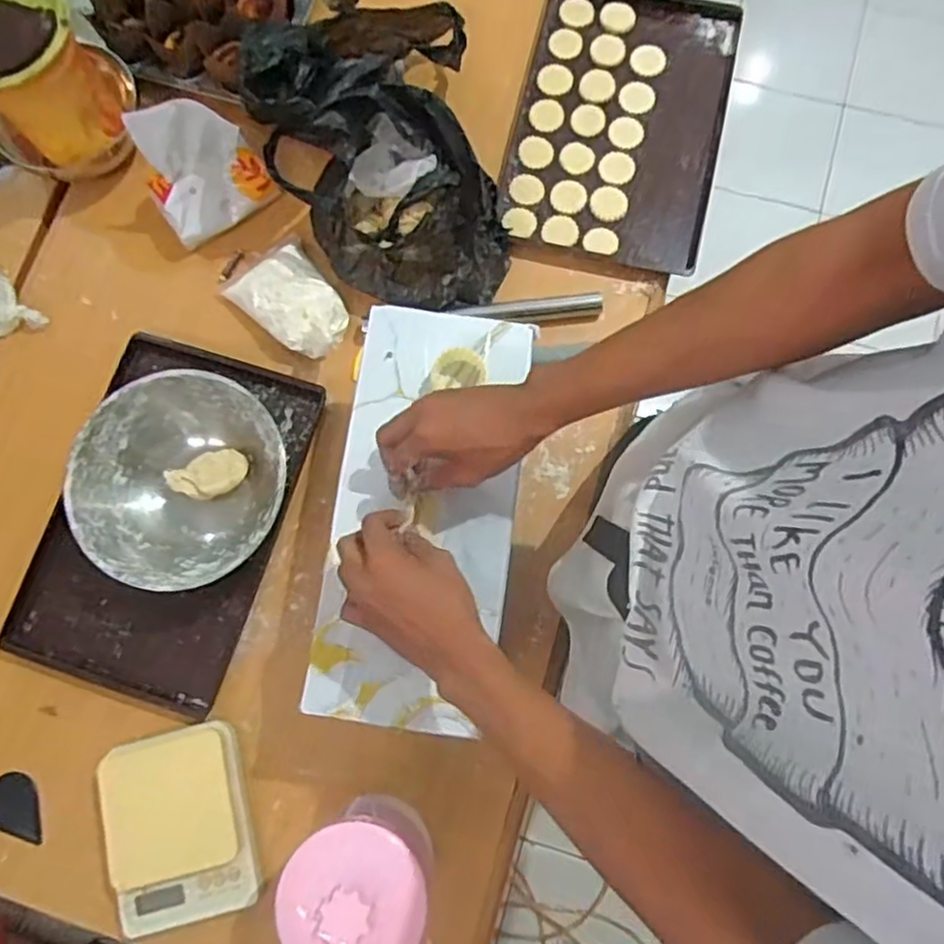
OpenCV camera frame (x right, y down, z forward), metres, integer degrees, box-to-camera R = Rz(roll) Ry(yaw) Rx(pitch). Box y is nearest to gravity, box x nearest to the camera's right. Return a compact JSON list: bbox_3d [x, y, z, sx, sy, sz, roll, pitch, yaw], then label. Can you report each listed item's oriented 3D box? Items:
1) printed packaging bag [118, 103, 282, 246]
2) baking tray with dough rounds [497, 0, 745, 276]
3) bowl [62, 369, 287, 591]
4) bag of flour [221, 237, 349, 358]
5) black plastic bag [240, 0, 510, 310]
[{"bbox_3d":[-0.304,-0.343,0.778,0.130,0.119,0.083,-29,79,-4],"label":"printed packaging bag"},{"bbox_3d":[0.181,-0.427,0.845,0.247,0.029,0.364,12,79,4],"label":"baking tray with dough rounds"},{"bbox_3d":[-0.299,0.012,0.730,0.204,0.085,0.205,0,78,2],"label":"bowl"},{"bbox_3d":[-0.205,-0.203,0.795,0.145,0.038,0.101,39,82,9],"label":"bag of flour"},{"bbox_3d":[-0.098,-0.367,0.760,0.238,0.161,0.353,-13,78,-1],"label":"black plastic bag"}]

